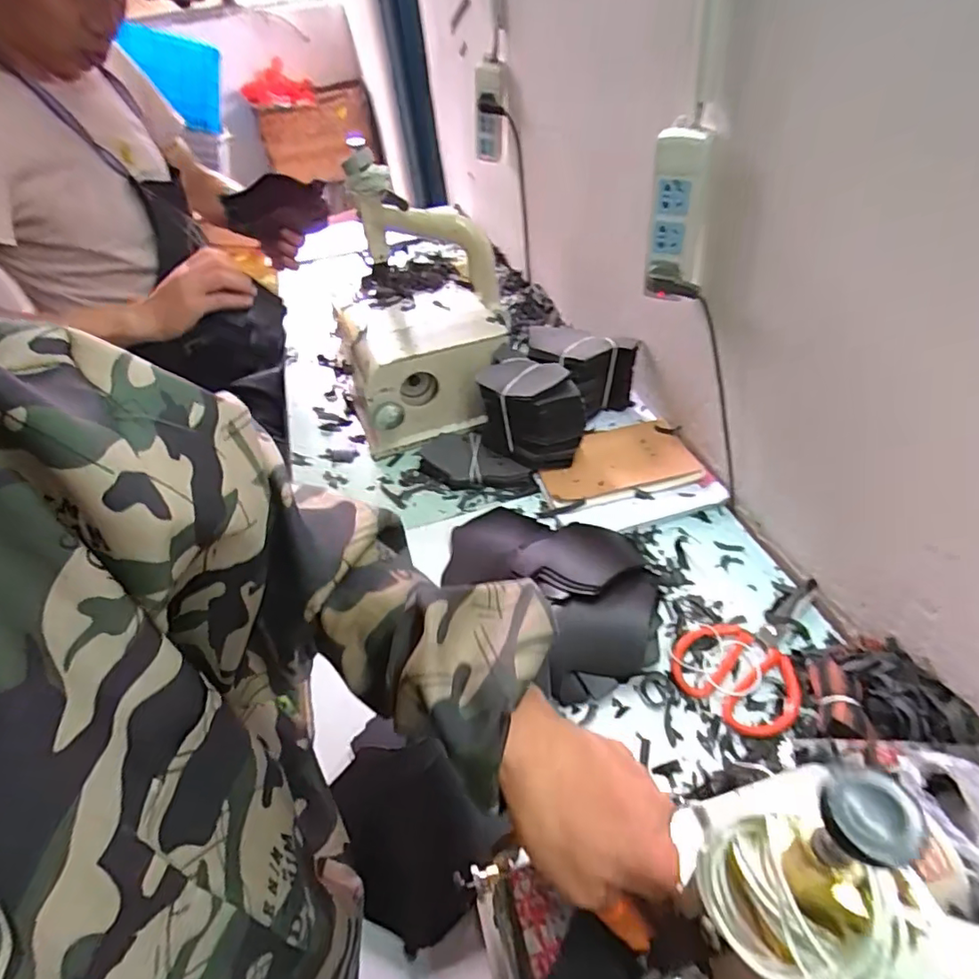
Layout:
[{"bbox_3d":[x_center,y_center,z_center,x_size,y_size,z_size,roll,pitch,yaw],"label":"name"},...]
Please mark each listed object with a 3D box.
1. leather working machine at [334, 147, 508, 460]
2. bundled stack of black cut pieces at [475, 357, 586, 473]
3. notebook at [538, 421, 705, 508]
[{"bbox_3d":[-0.113,-0.272,0.864,0.260,0.302,0.292,-8,41,-1],"label":"leather working machine"},{"bbox_3d":[0.055,-0.113,0.793,0.128,0.120,0.139,-9,41,-1],"label":"bundled stack of black cut pieces"},{"bbox_3d":[0.168,-0.039,0.785,0.201,0.025,0.144,-13,42,-6],"label":"notebook"}]

